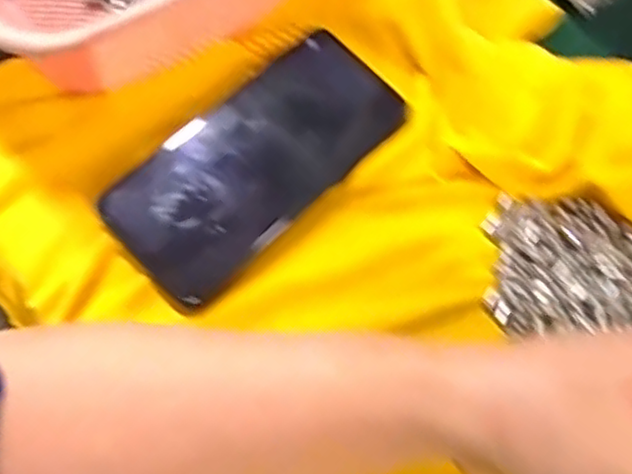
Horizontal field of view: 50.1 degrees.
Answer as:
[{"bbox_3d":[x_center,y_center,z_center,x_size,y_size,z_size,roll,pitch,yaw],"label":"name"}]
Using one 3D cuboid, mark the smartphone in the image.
[{"bbox_3d":[-0.030,-0.040,0.353,0.158,0.007,0.074,-43,86,-13],"label":"smartphone"}]

